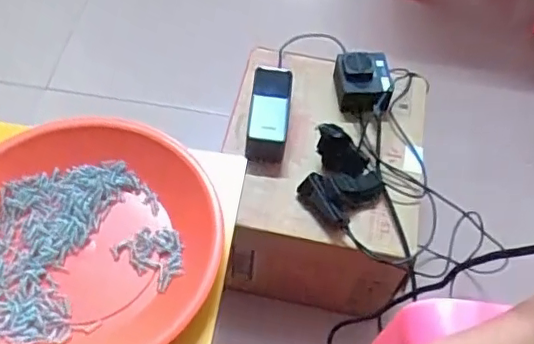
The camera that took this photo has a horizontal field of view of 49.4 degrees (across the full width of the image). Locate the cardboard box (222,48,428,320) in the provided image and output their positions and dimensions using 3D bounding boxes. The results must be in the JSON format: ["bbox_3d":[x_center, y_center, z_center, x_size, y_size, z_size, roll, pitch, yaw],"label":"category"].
[{"bbox_3d":[0.077,0.015,0.894,0.276,0.224,0.318,11,56,4],"label":"cardboard box"}]

